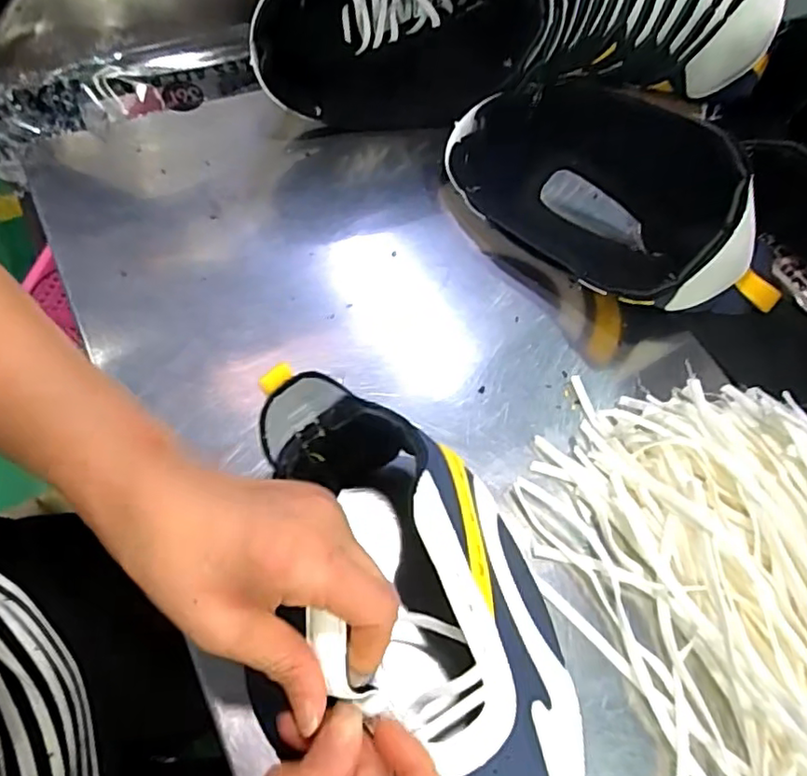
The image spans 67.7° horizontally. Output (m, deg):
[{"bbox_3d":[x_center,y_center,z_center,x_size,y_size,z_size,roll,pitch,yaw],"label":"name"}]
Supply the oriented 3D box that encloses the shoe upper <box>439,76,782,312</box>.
[{"bbox_3d":[0.153,-0.150,0.446,0.258,0.086,0.137,42,64,16],"label":"shoe upper"}]

